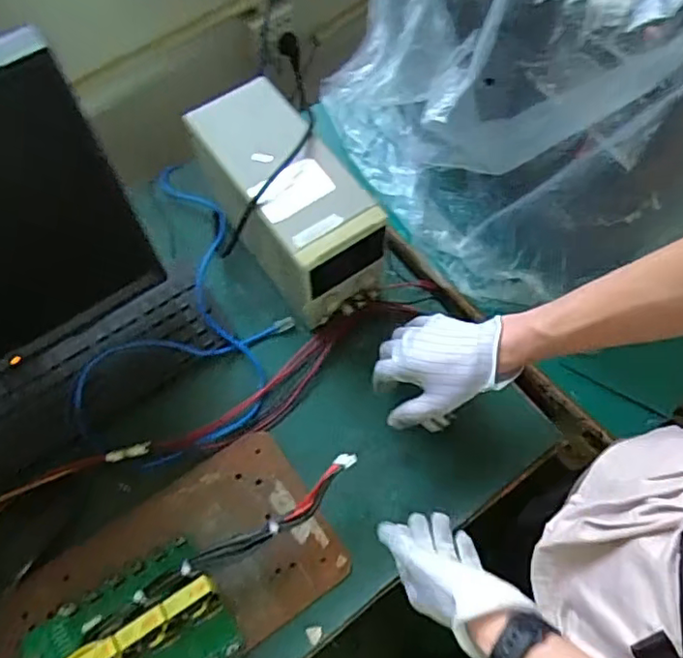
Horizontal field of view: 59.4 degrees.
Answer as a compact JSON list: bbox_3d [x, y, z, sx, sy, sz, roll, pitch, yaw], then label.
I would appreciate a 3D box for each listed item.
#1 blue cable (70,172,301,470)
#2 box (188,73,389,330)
[{"bbox_3d":[-0.173,-0.042,0.725,0.220,0.044,0.409,8,65,5],"label":"blue cable"},{"bbox_3d":[-0.065,-0.147,0.705,0.119,0.138,0.246,-31,68,-12],"label":"box"}]

